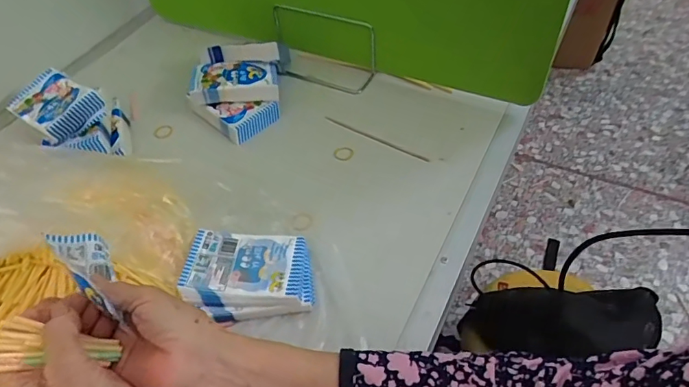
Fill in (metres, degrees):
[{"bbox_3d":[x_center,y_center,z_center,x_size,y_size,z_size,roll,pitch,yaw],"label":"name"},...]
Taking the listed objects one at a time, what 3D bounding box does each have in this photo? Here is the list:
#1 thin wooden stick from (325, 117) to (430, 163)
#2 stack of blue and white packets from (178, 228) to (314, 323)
[{"bbox_3d":[0.037,-0.066,0.589,0.144,0.004,0.009,25,56,22],"label":"thin wooden stick"},{"bbox_3d":[-0.089,0.078,0.458,0.118,0.025,0.084,2,51,5],"label":"stack of blue and white packets"}]

